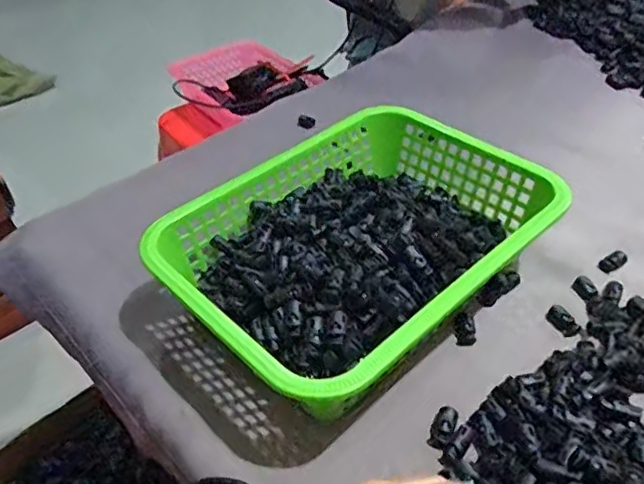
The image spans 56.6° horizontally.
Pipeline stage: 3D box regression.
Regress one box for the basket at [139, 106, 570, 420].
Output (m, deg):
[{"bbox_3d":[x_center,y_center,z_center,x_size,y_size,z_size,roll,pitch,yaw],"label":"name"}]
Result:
[{"bbox_3d":[0.035,0.005,0.498,0.307,0.081,0.222,-35,50,-30],"label":"basket"}]

